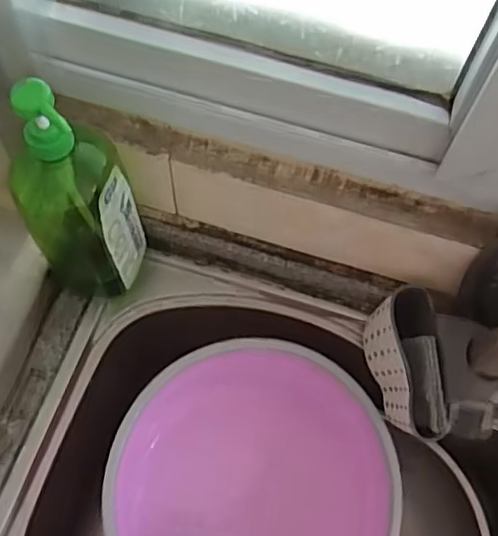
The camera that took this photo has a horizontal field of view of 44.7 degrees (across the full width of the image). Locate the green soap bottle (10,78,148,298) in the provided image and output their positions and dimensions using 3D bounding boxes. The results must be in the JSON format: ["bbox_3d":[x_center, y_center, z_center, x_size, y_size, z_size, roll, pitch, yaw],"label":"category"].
[{"bbox_3d":[-0.158,-0.071,0.567,0.092,0.290,0.092,13,65,4],"label":"green soap bottle"}]

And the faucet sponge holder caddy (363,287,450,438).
[{"bbox_3d":[0.157,0.103,0.621,0.060,0.097,0.142,-2,64,-3],"label":"faucet sponge holder caddy"}]

